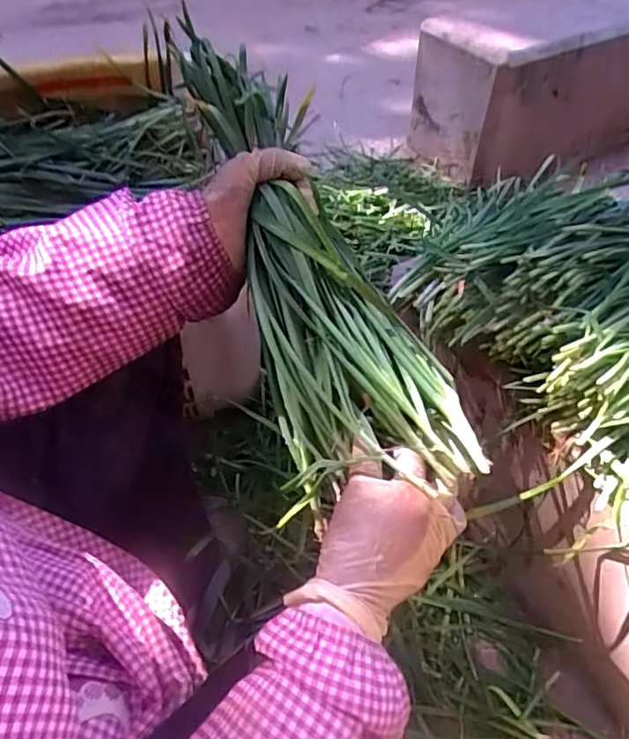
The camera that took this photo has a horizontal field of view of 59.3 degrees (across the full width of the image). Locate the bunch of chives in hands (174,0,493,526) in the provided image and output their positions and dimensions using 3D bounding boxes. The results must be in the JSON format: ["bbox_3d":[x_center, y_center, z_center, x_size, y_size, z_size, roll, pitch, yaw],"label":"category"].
[{"bbox_3d":[-0.010,-0.075,0.401,0.111,0.082,0.349,-21,86,-17],"label":"bunch of chives in hands"}]

